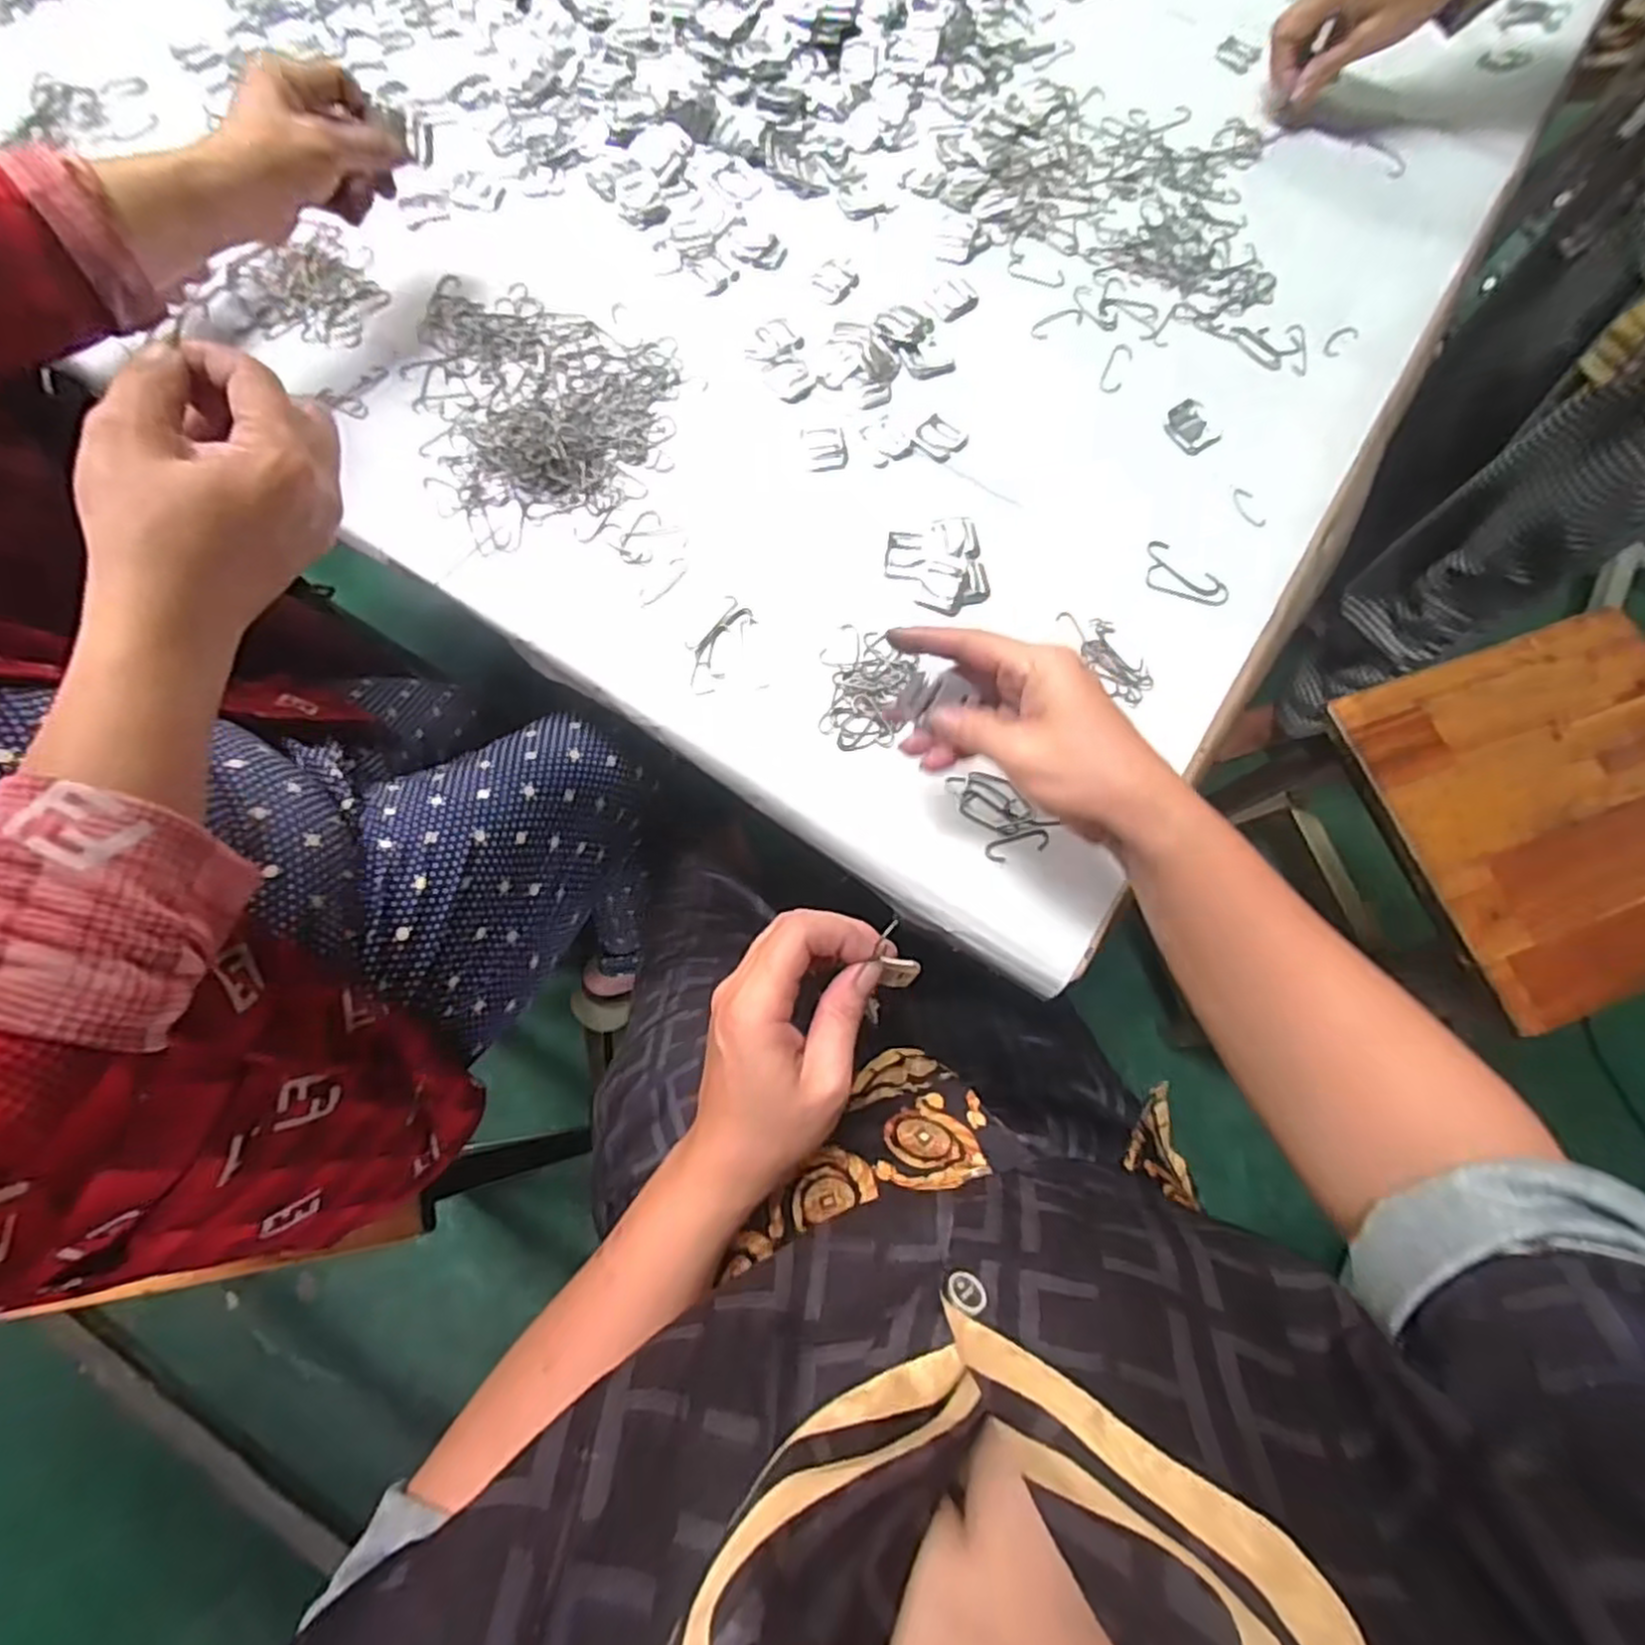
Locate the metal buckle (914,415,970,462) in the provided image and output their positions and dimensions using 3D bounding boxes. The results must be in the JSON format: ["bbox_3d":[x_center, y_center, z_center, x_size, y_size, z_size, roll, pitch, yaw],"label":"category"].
[{"bbox_3d":[0.080,-0.260,0.508,0.030,0.004,0.034,37,78,10],"label":"metal buckle"}]

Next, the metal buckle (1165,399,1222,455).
[{"bbox_3d":[0.254,-0.272,0.512,0.031,0.005,0.037,-28,76,-7],"label":"metal buckle"}]

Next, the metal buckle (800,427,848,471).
[{"bbox_3d":[0.003,-0.257,0.509,0.027,0.004,0.035,-13,74,-3],"label":"metal buckle"}]

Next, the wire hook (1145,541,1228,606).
[{"bbox_3d":[0.229,-0.156,0.475,0.059,0.004,0.032,42,78,11],"label":"wire hook"}]

